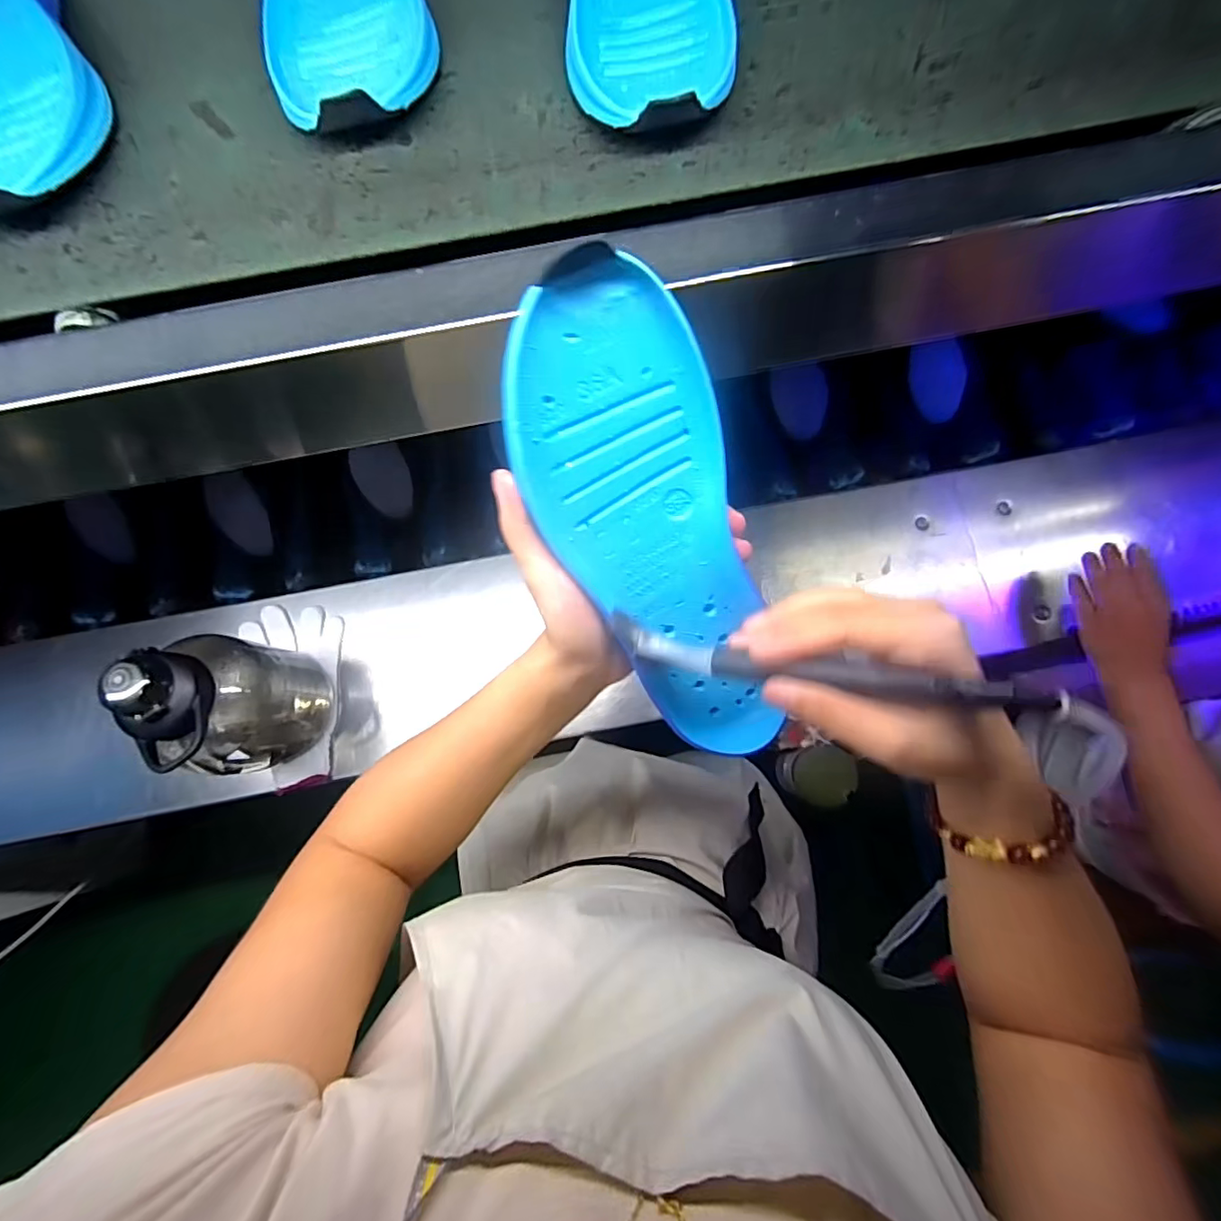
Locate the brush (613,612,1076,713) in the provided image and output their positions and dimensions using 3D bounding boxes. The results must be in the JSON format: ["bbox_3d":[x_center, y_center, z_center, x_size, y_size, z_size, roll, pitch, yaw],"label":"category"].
[{"bbox_3d":[0.081,0.023,0.237,0.171,0.016,0.021,6,85,26],"label":"brush"}]

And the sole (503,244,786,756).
[{"bbox_3d":[0.024,-0.027,0.264,0.086,0.027,0.242,-23,117,0],"label":"sole"}]

